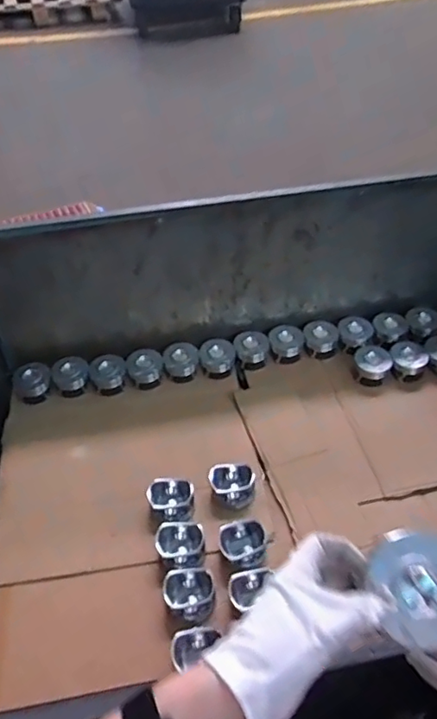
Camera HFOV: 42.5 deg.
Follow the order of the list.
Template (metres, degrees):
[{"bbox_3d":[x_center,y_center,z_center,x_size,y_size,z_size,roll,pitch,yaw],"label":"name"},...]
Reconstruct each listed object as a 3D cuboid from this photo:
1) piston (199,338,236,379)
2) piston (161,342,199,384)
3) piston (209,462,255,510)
[{"bbox_3d":[-0.002,-0.004,1.191,0.074,0.050,0.073,0,47,3],"label":"piston"},{"bbox_3d":[-0.077,0.009,1.185,0.076,0.046,0.061,-18,49,-13],"label":"piston"},{"bbox_3d":[0.028,0.216,0.964,0.075,0.046,0.072,-1,47,1],"label":"piston"}]

